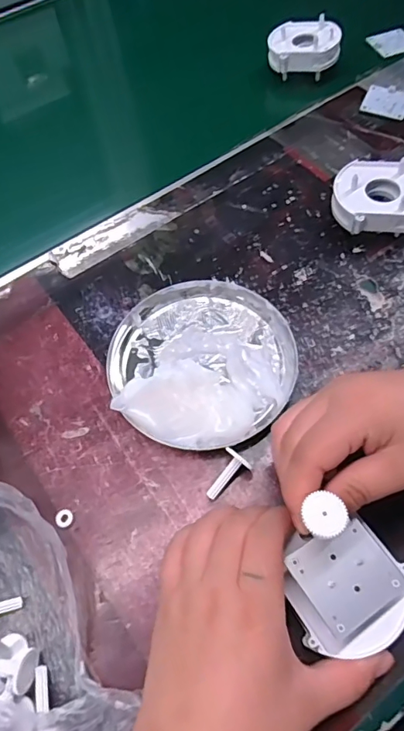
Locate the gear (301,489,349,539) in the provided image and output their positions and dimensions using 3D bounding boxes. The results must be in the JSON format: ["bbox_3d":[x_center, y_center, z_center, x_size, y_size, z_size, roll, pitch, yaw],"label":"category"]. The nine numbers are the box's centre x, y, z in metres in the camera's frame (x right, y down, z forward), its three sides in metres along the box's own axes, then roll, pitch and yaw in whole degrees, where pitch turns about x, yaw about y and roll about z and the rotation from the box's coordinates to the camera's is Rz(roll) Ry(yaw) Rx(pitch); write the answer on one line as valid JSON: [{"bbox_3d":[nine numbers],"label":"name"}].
[{"bbox_3d":[0.055,0.067,0.208,0.019,0.004,0.018,-1,62,3],"label":"gear"}]

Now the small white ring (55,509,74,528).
[{"bbox_3d":[-0.085,0.094,0.288,0.010,0.004,0.011,-21,63,-8],"label":"small white ring"}]

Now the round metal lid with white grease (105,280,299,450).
[{"bbox_3d":[-0.002,-0.008,0.323,0.129,0.027,0.125,-1,62,3],"label":"round metal lid with white grease"}]

